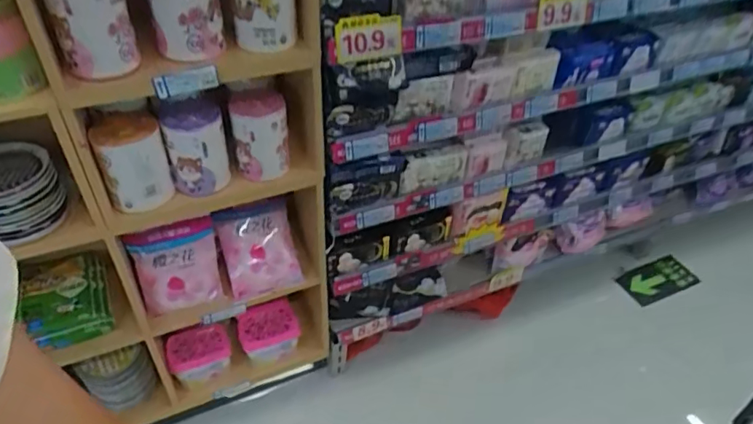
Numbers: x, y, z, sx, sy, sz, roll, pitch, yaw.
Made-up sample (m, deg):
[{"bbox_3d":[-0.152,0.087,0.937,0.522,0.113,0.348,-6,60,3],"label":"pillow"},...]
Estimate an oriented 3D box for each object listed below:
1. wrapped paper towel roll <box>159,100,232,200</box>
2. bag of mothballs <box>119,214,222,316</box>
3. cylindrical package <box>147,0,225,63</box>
[{"bbox_3d":[-0.335,-0.120,0.985,0.106,0.177,0.128,-10,42,-14],"label":"wrapped paper towel roll"},{"bbox_3d":[-0.442,0.113,1.171,0.171,0.196,0.075,-19,25,-26],"label":"bag of mothballs"},{"bbox_3d":[-0.299,-0.324,0.828,0.106,0.158,0.102,-10,42,-14],"label":"cylindrical package"}]

